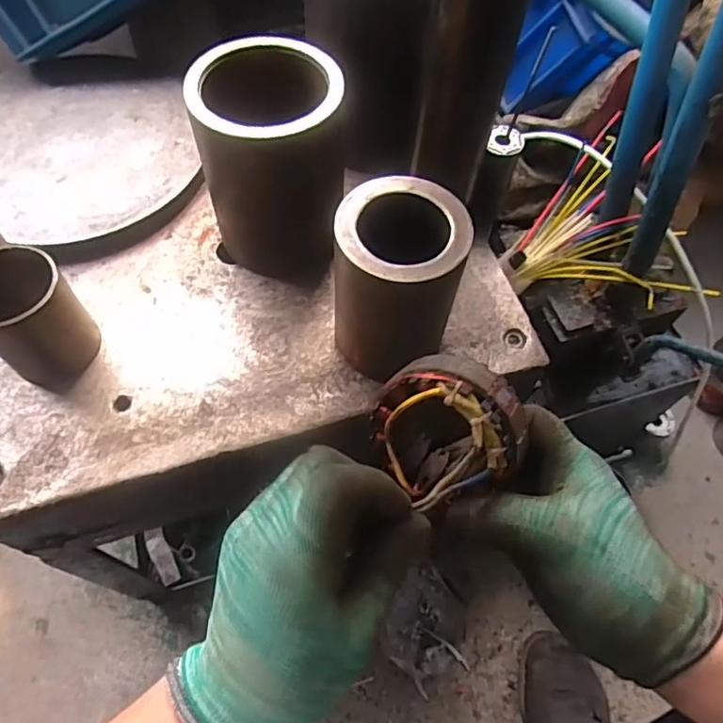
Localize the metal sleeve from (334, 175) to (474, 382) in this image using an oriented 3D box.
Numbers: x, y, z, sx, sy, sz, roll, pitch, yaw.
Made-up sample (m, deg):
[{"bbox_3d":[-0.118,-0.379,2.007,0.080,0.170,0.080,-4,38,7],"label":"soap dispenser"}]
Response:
[{"bbox_3d":[0.026,-0.057,0.406,0.097,0.115,0.093,6,61,1],"label":"metal sleeve"}]

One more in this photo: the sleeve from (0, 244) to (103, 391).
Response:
[{"bbox_3d":[-0.248,-0.034,0.423,0.069,0.094,0.069,-40,69,-21],"label":"sleeve"}]

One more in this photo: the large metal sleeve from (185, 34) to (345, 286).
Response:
[{"bbox_3d":[-0.070,-0.159,0.456,0.106,0.154,0.109,6,61,1],"label":"large metal sleeve"}]

